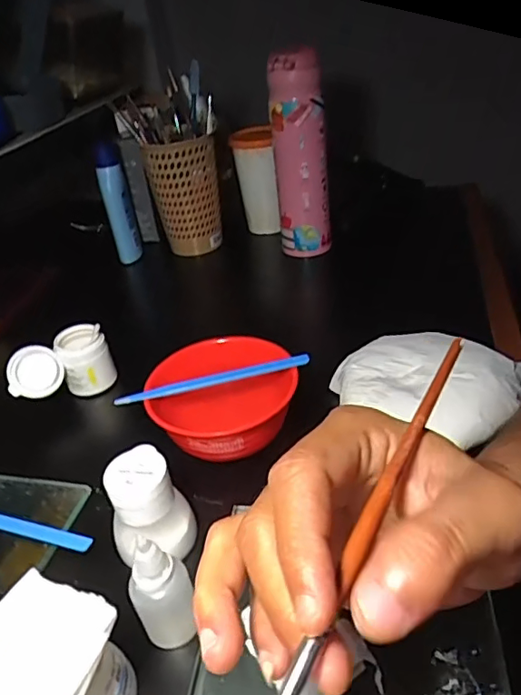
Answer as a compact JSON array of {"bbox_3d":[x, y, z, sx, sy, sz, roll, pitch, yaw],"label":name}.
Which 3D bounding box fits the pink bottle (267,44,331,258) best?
[{"bbox_3d":[0.047,-0.205,0.608,0.060,0.219,0.056,-5,34,3],"label":"pink bottle"}]

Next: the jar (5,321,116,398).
[{"bbox_3d":[-0.176,0.018,0.478,0.084,0.054,0.040,-25,38,-25],"label":"jar"}]

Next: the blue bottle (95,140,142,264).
[{"bbox_3d":[-0.181,-0.183,0.696,0.031,0.145,0.039,-13,34,-8],"label":"blue bottle"}]

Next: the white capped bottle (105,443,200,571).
[{"bbox_3d":[-0.068,0.096,0.329,0.048,0.057,0.040,-19,36,-17],"label":"white capped bottle"}]

